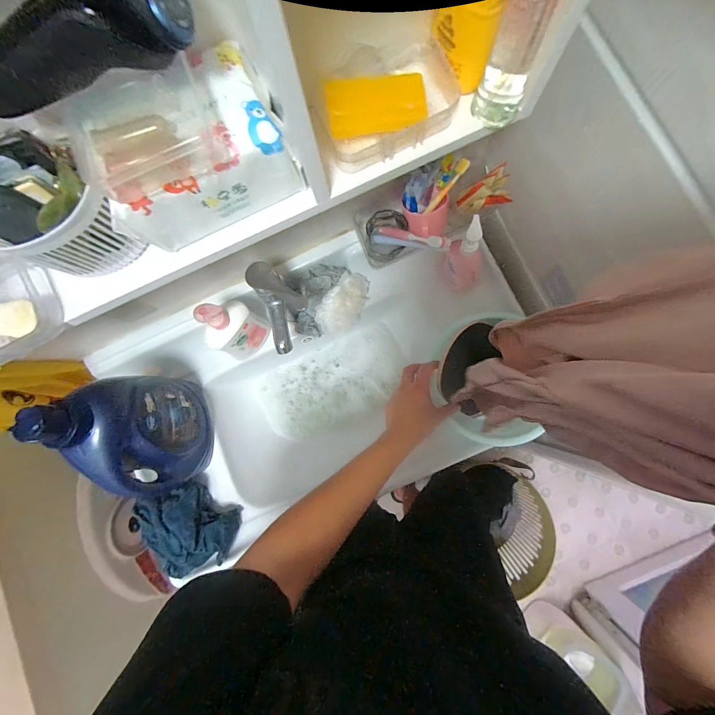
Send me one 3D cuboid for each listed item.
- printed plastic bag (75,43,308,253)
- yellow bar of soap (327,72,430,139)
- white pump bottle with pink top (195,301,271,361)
[{"bbox_3d":[-0.139,-0.171,0.280,0.155,0.099,0.087,-29,82,1],"label":"printed plastic bag"},{"bbox_3d":[0.017,-0.233,0.303,0.087,0.016,0.046,-7,83,4],"label":"yellow bar of soap"},{"bbox_3d":[-0.220,-0.049,0.591,0.051,0.168,0.092,40,89,8],"label":"white pump bottle with pink top"}]

